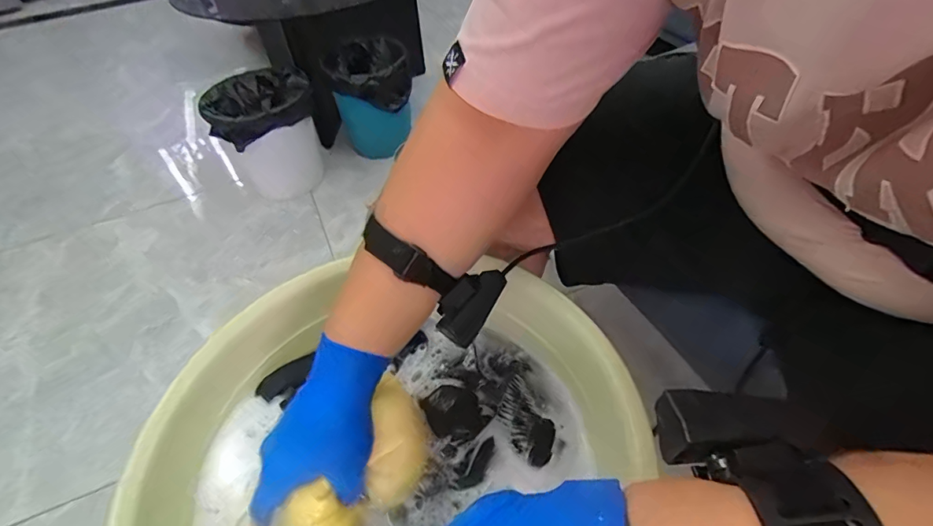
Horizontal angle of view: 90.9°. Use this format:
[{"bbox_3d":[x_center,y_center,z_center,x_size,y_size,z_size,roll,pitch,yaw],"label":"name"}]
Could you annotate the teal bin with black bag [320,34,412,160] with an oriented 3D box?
[{"bbox_3d":[-0.309,-0.549,1.569,0.268,0.288,0.335,-15,49,-9],"label":"teal bin with black bag"}]

